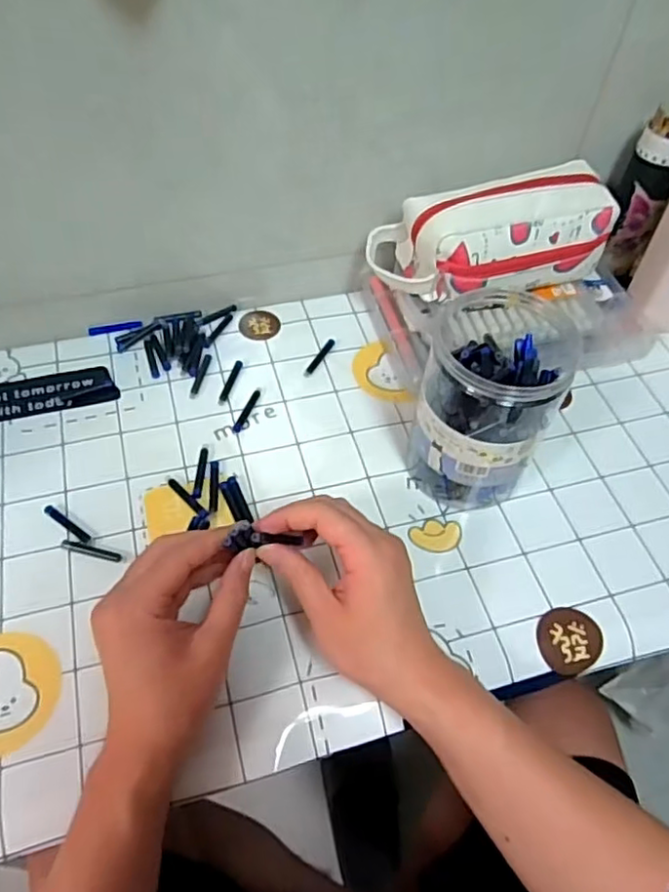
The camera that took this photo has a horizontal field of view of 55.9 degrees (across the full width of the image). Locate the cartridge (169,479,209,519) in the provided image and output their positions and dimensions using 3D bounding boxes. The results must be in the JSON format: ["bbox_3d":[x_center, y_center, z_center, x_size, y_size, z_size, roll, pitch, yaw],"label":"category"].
[{"bbox_3d":[-0.119,0.042,0.506,0.007,0.004,0.048,-38,65,-26],"label":"cartridge"}]

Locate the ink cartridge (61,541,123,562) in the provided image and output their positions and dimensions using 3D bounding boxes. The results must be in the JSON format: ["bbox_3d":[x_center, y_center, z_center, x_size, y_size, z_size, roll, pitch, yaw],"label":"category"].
[{"bbox_3d":[-0.181,0.078,0.470,0.047,0.004,0.008,14,55,6],"label":"ink cartridge"}]

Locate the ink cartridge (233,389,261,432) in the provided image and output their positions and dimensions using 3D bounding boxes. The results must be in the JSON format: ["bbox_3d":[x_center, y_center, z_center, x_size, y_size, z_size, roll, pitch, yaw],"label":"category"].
[{"bbox_3d":[-0.077,-0.033,0.561,0.009,0.004,0.049,20,56,10],"label":"ink cartridge"}]

